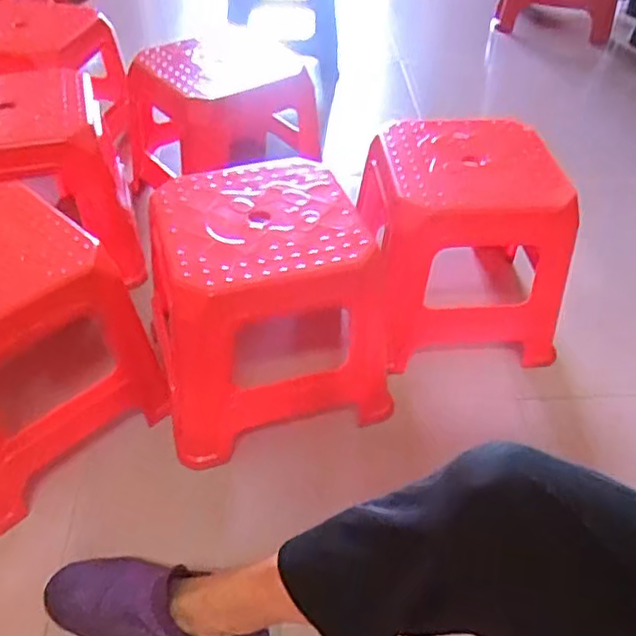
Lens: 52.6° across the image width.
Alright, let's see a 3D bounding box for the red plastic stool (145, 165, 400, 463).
[{"bbox_3d":[-0.075,-0.019,0.859,0.268,0.266,0.268,-11,46,-13],"label":"red plastic stool"}]

